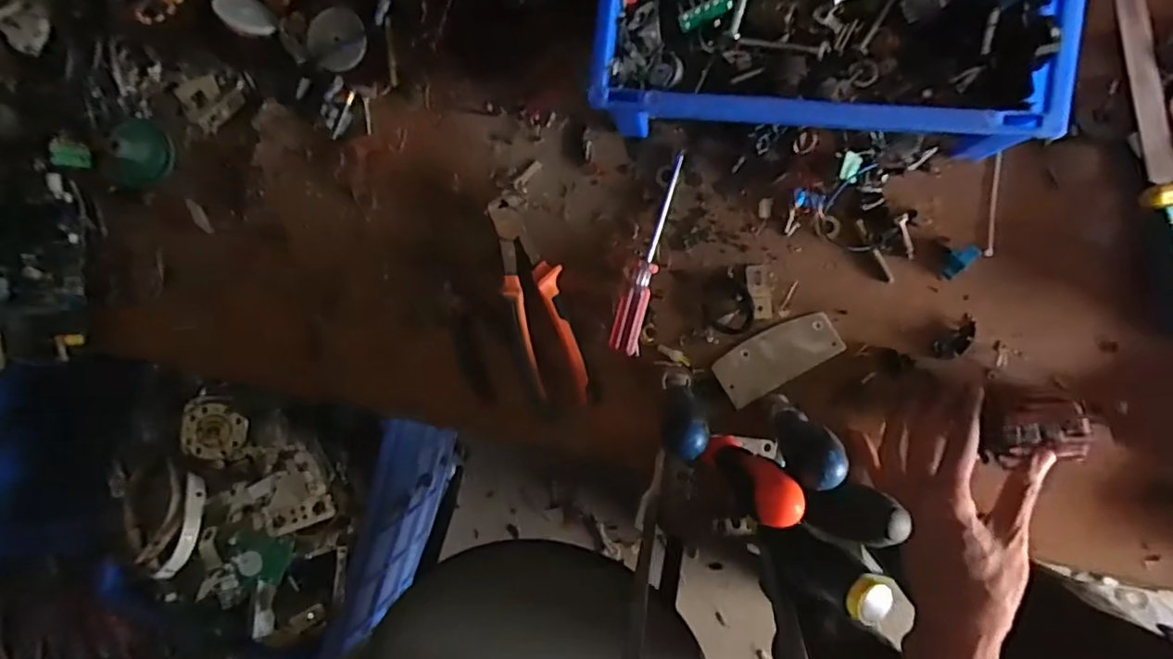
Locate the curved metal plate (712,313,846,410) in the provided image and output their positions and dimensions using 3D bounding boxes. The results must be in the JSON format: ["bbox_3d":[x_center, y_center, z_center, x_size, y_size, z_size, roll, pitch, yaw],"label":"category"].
[{"bbox_3d":[0.156,0.022,0.496,0.099,0.006,0.045,-32,86,8],"label":"curved metal plate"}]

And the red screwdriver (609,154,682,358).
[{"bbox_3d":[0.051,-0.063,0.503,0.024,0.020,0.167,15,93,9],"label":"red screwdriver"}]

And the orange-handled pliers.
[{"bbox_3d":[-0.040,-0.023,0.512,0.049,0.020,0.174,-13,88,9],"label":"orange-handled pliers"}]

